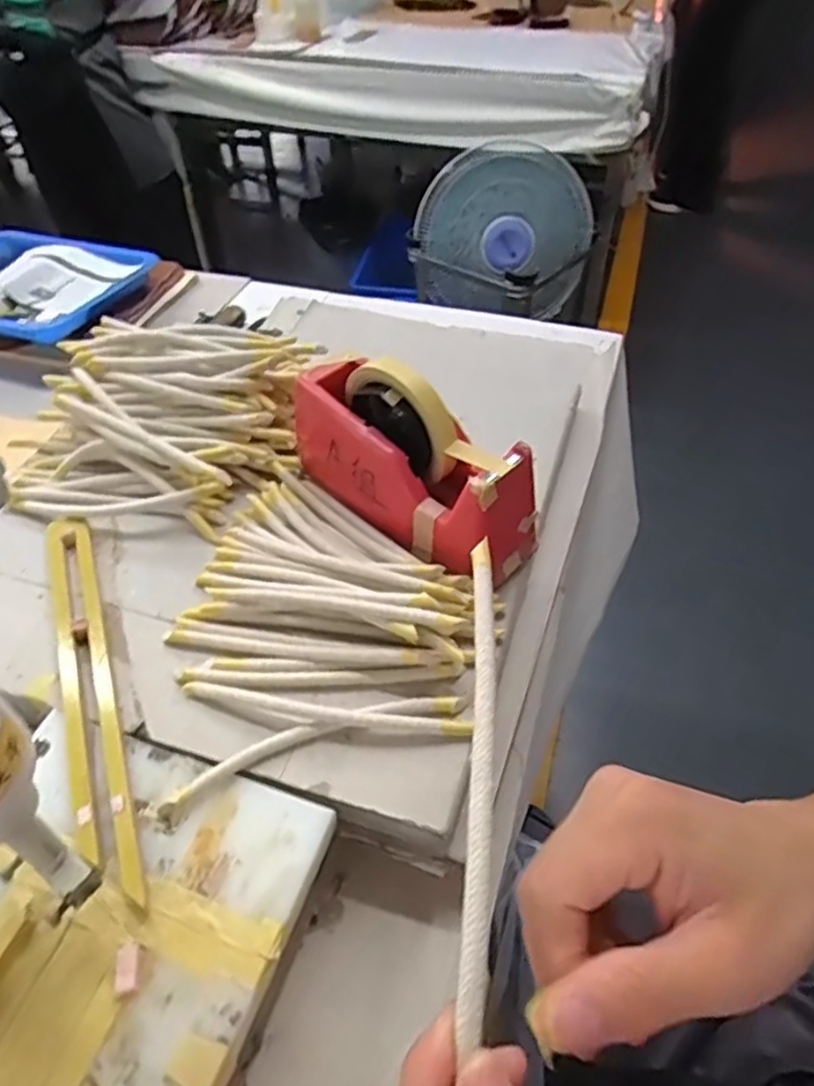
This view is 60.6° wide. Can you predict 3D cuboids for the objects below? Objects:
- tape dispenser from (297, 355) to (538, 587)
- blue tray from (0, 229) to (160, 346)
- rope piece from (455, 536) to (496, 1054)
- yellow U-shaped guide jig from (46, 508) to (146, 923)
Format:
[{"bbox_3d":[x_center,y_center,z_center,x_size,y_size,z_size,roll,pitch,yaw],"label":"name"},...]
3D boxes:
[{"bbox_3d":[-0.002,-0.066,0.507,0.202,0.111,0.067,34,56,28],"label":"tape dispenser"},{"bbox_3d":[-0.496,-0.330,0.875,0.306,0.036,0.212,15,49,15],"label":"blue tray"},{"bbox_3d":[0.030,0.077,0.281,0.011,0.012,0.202,4,49,4],"label":"rope piece"},{"bbox_3d":[-0.214,0.088,0.461,0.034,0.014,0.306,-18,49,-15],"label":"yellow U-shaped guide jig"}]

